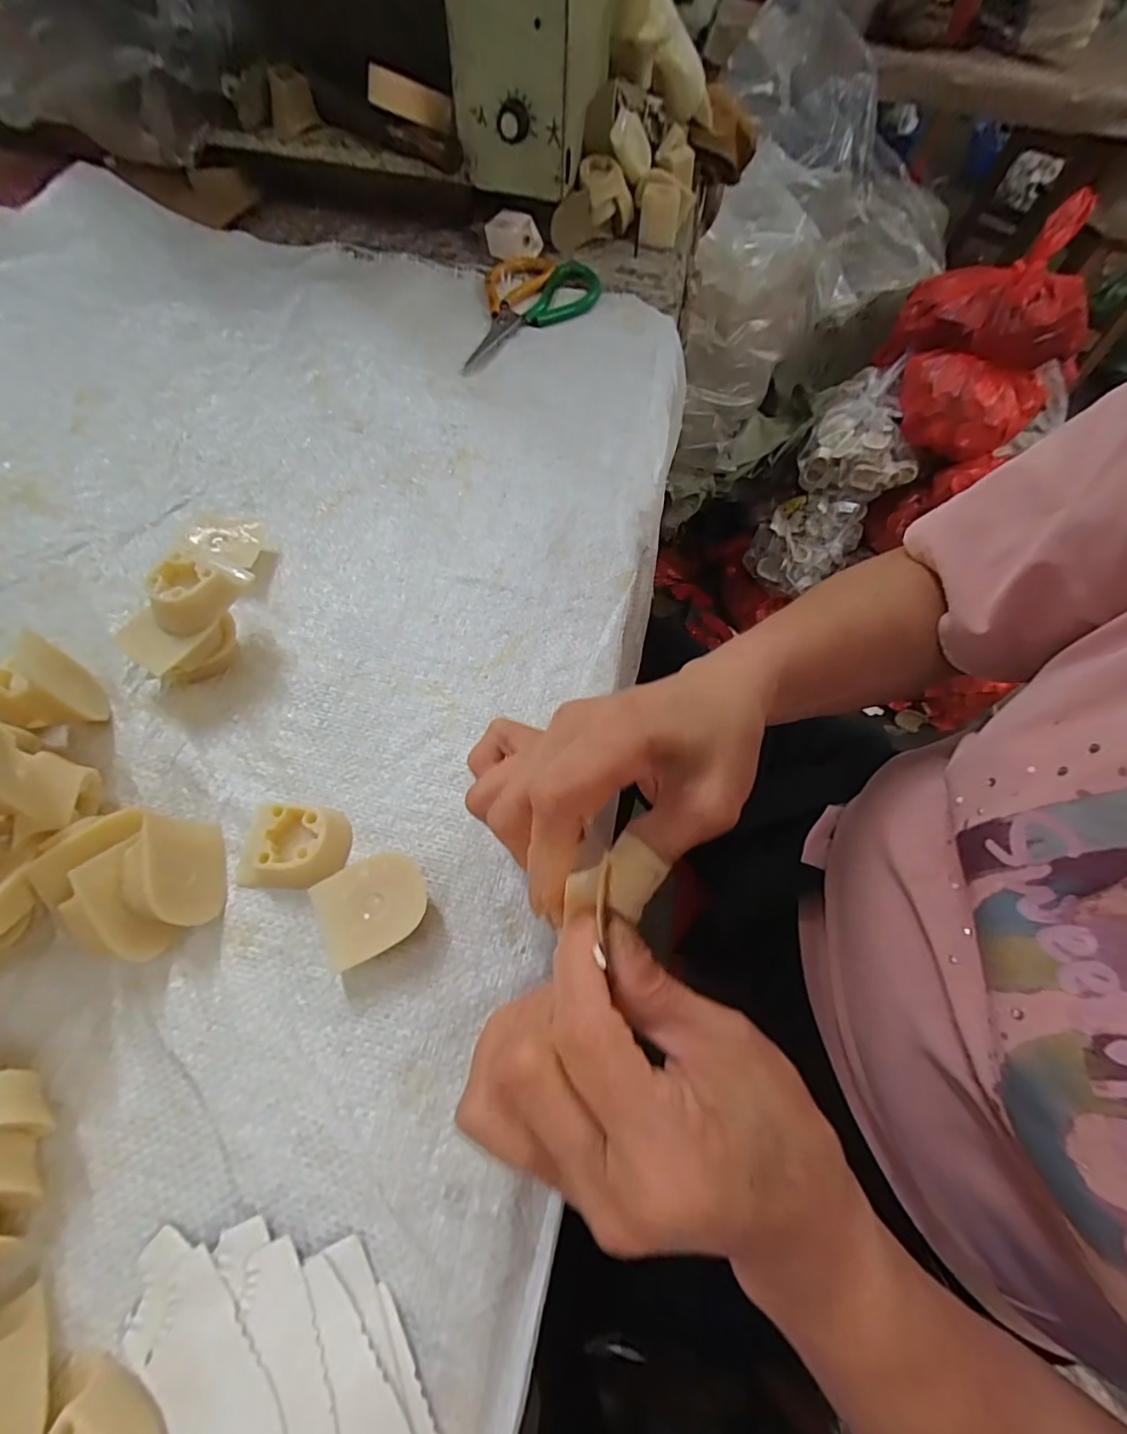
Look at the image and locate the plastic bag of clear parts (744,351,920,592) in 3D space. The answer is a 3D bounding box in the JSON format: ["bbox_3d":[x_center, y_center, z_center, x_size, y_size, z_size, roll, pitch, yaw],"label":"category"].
[{"bbox_3d":[0.528,-0.447,1.043,0.203,0.121,0.436,27,106,12],"label":"plastic bag of clear parts"}]

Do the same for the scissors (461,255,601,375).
[{"bbox_3d":[-0.029,-0.352,0.476,0.099,0.008,0.183,12,61,4],"label":"scissors"}]

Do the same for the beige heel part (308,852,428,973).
[{"bbox_3d":[-0.082,0.083,0.240,0.044,0.018,0.039,-24,65,-15],"label":"beige heel part"}]

